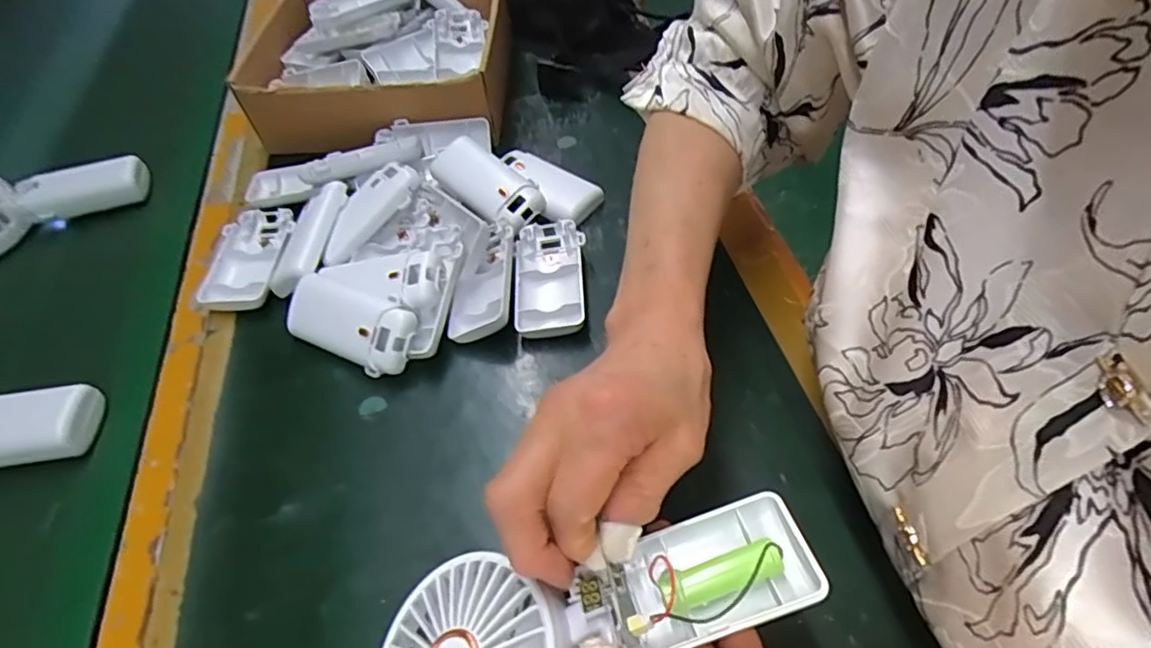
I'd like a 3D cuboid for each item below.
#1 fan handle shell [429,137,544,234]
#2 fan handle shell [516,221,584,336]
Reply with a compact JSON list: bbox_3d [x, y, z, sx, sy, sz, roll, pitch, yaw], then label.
[{"bbox_3d":[-0.065,-0.104,0.452,0.048,0.026,0.105,-37,58,-22],"label":"fan handle shell"},{"bbox_3d":[-0.018,-0.032,0.404,0.045,0.019,0.095,-3,52,2],"label":"fan handle shell"}]

